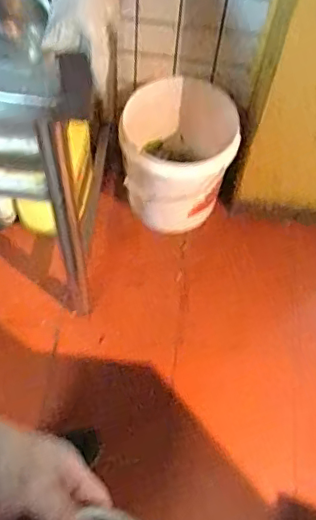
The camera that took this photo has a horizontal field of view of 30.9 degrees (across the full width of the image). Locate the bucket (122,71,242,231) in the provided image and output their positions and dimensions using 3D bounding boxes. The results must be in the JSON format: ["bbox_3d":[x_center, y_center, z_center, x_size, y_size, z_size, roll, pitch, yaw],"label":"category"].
[{"bbox_3d":[0.047,-0.284,1.530,0.299,0.291,0.325,2,61,-3],"label":"bucket"}]

